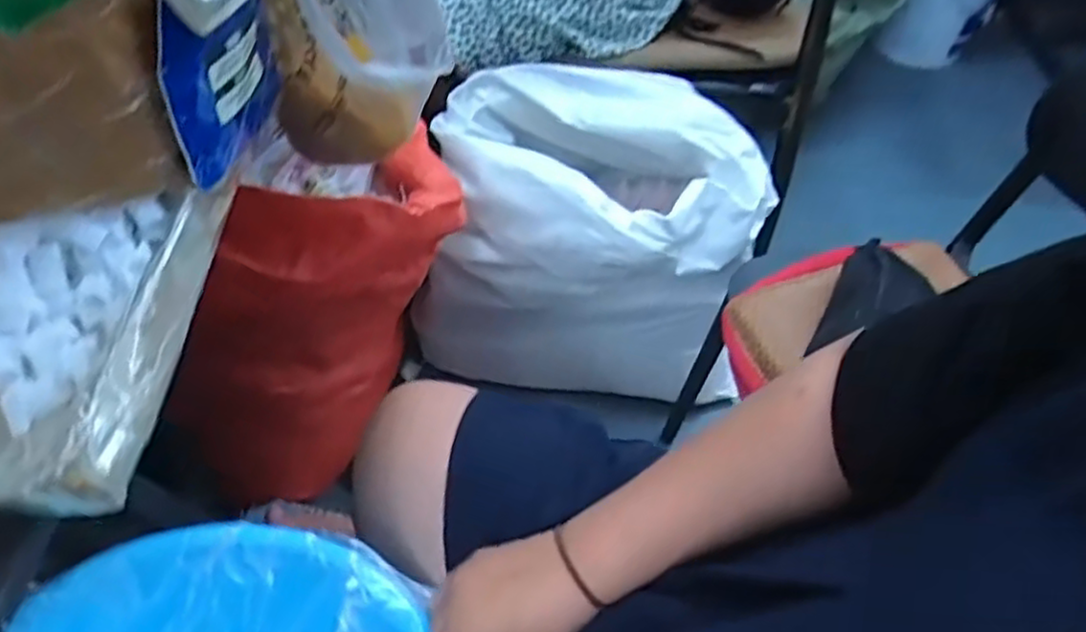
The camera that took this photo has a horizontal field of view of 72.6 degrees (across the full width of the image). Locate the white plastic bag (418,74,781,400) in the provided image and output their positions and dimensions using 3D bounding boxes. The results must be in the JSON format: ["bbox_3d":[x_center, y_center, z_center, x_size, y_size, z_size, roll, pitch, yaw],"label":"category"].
[{"bbox_3d":[0.070,-0.120,1.172,0.492,0.415,0.288,9,52,4],"label":"white plastic bag"}]

